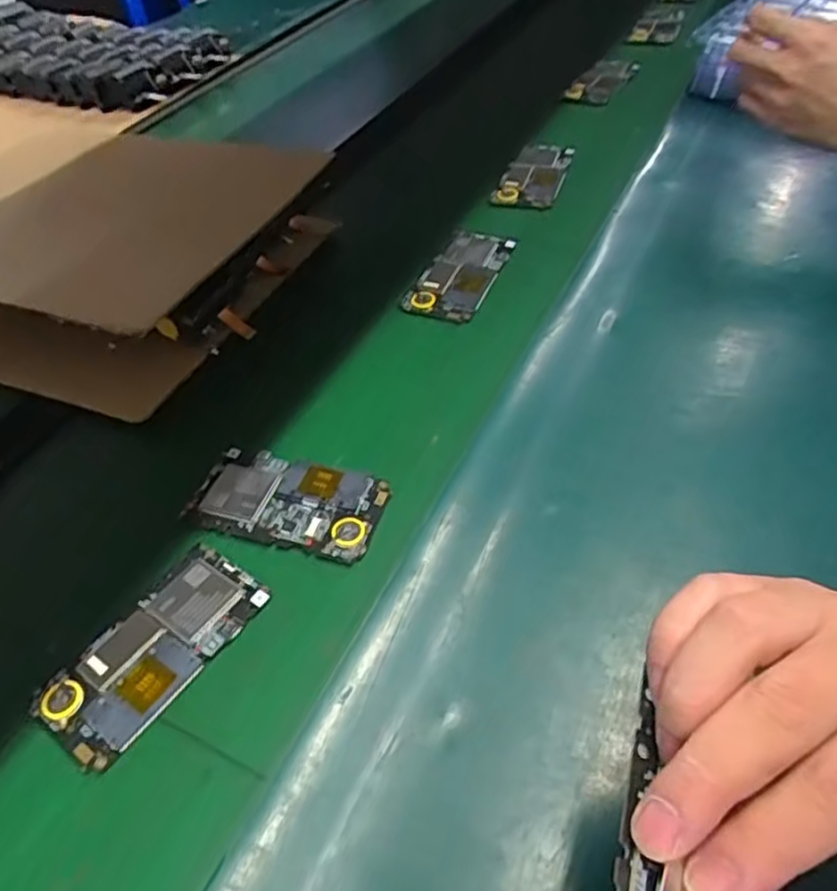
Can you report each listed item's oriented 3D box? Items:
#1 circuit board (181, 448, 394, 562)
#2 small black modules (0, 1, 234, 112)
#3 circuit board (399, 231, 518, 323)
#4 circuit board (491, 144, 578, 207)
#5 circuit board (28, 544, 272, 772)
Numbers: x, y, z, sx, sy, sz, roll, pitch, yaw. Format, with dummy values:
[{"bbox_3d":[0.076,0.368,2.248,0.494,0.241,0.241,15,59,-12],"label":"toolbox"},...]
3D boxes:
[{"bbox_3d":[-0.085,0.036,0.454,0.123,0.009,0.065,8,51,20],"label":"circuit board"},{"bbox_3d":[-0.537,-0.604,1.078,0.485,0.063,0.263,13,53,24],"label":"small black modules"},{"bbox_3d":[0.037,-0.155,0.621,0.067,0.007,0.124,13,53,23],"label":"circuit board"},{"bbox_3d":[0.122,-0.288,0.731,0.065,0.016,0.124,9,51,20],"label":"circuit board"},{"bbox_3d":[-0.147,0.111,0.388,0.064,0.006,0.124,24,58,30],"label":"circuit board"}]

